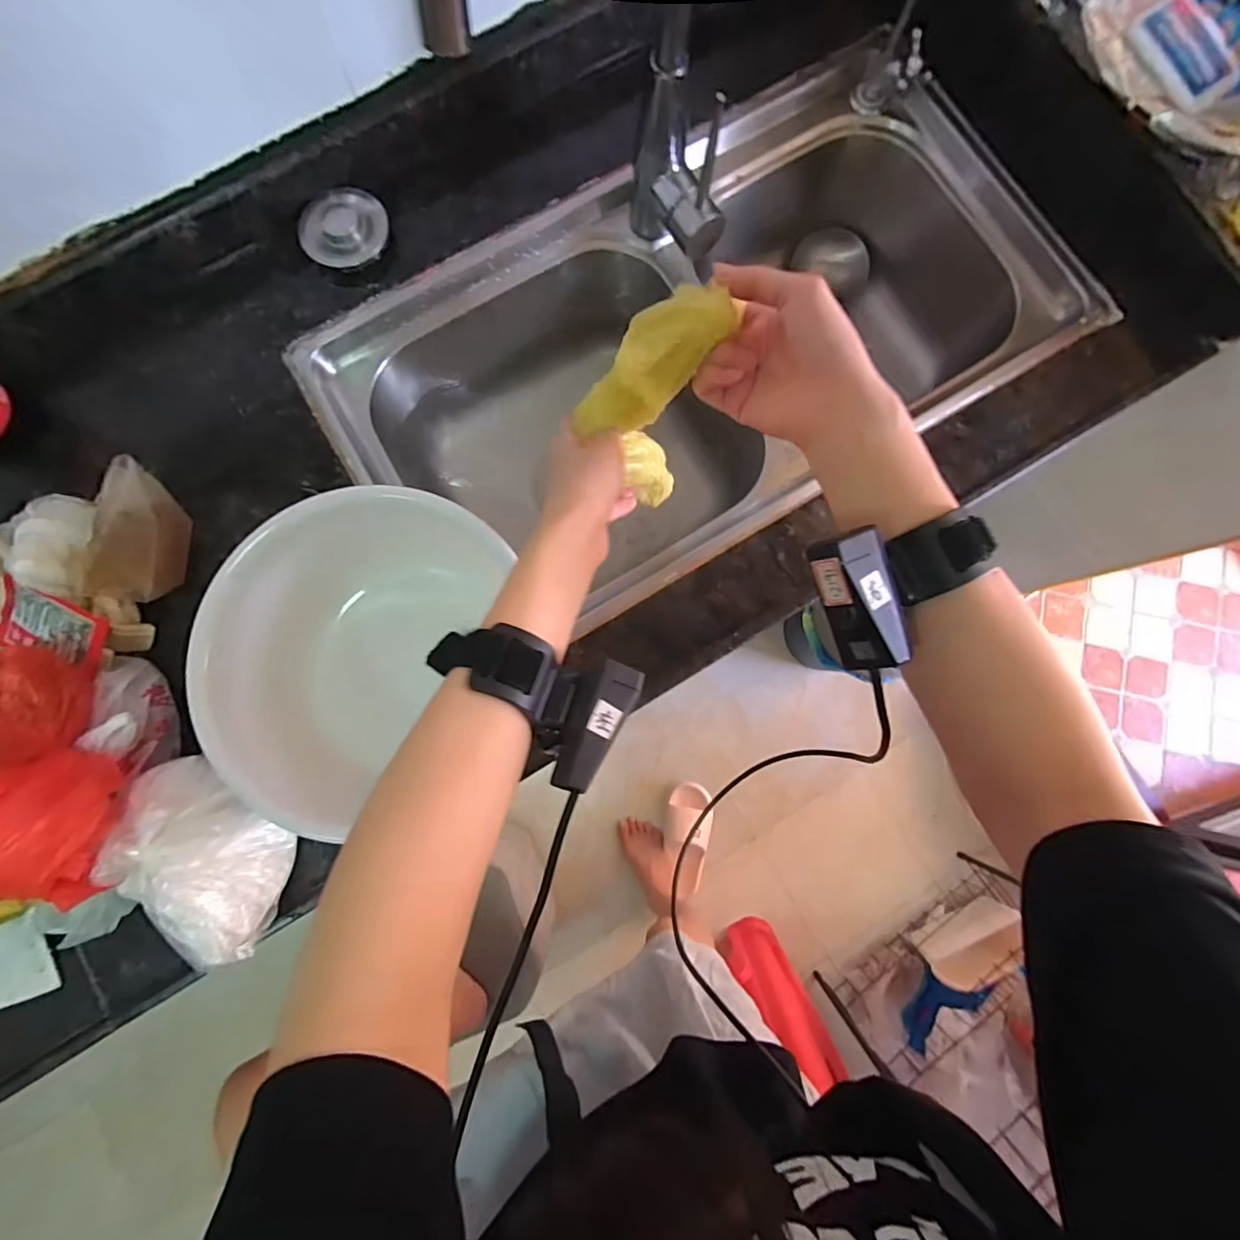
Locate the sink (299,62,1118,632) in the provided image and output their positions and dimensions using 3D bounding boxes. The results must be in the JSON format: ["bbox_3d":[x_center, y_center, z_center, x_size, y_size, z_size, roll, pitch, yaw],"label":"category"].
[{"bbox_3d":[0.088,-0.270,0.608,0.721,0.171,0.374,-31,83,-5],"label":"sink"}]

